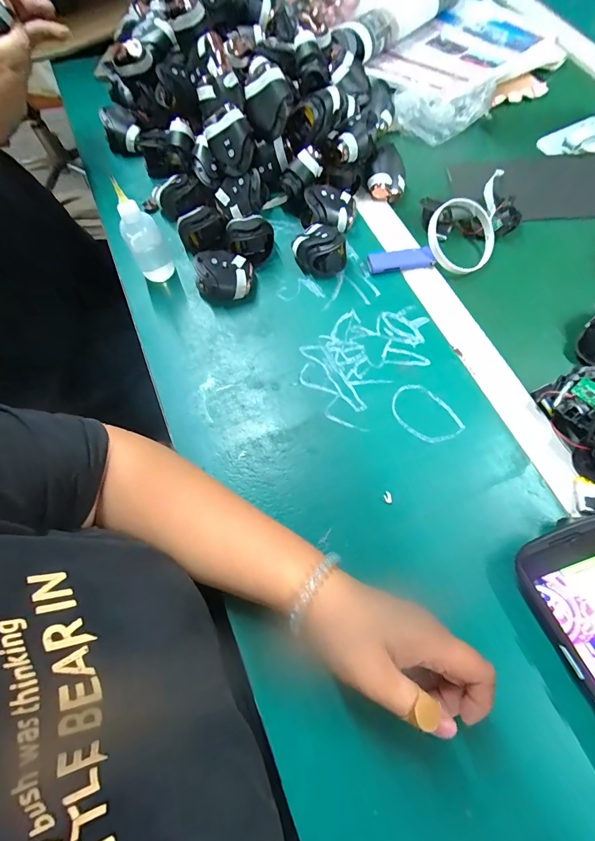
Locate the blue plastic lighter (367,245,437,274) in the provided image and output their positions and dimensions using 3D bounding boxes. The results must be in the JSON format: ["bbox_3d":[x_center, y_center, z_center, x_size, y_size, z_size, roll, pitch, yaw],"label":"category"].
[{"bbox_3d":[0.118,-0.182,0.439,0.075,0.015,0.022,-11,68,-3],"label":"blue plastic lighter"}]

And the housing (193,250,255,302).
[{"bbox_3d":[-0.082,-0.158,0.424,0.064,0.042,0.043,-6,68,-1],"label":"housing"}]

